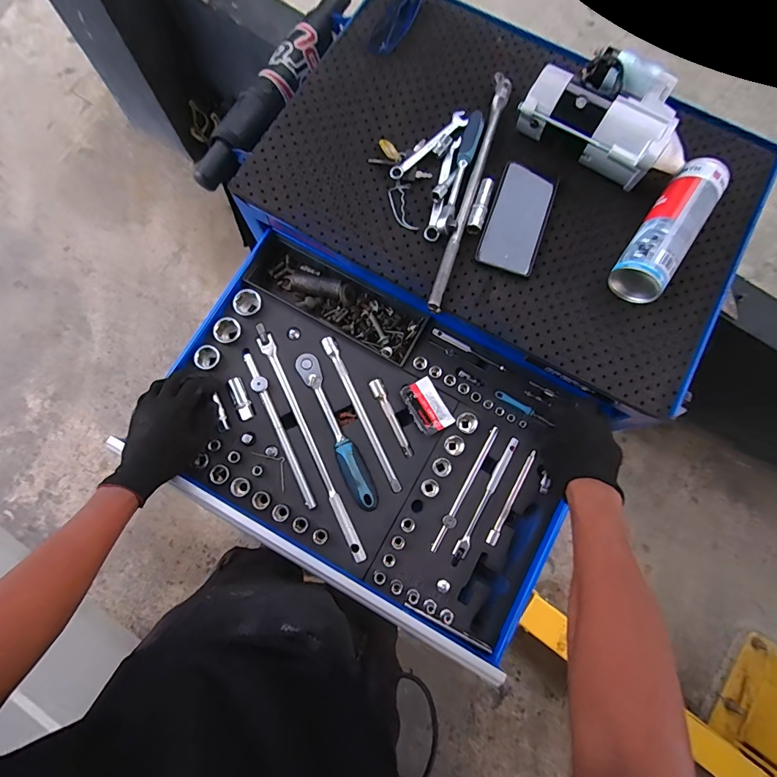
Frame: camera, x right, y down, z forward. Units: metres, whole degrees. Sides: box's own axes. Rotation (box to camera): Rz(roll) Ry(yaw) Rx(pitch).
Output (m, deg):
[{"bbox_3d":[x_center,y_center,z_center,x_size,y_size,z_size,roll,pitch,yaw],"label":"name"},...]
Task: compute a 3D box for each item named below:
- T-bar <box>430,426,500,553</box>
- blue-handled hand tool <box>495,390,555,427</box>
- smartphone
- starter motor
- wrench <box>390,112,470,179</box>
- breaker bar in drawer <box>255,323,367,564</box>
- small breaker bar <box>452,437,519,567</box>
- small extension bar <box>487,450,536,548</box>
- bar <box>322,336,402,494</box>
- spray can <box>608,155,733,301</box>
[{"bbox_3d":[0.112,0.143,0.589,0.016,0.012,0.194,29,76,6],"label":"T-bar"},{"bbox_3d":[0.199,0.027,0.609,0.088,0.008,0.013,29,76,6],"label":"blue-handled hand tool"},{"bbox_3d":[0.183,-0.241,0.581,0.078,0.012,0.162,19,83,3],"label":"smartphone"},{"bbox_3d":[0.300,-0.366,0.568,0.228,0.087,0.135,38,83,6],"label":"starter motor"},{"bbox_3d":[0.065,-0.358,0.604,0.032,0.011,0.163,41,85,6],"label":"wrench"},{"bbox_3d":[-0.118,0.072,0.600,0.022,0.018,0.372,-25,83,-3],"label":"breaker bar in drawer"},{"bbox_3d":[0.140,0.160,0.586,0.018,0.012,0.195,29,76,6],"label":"small breaker bar"},{"bbox_3d":[0.178,0.156,0.588,0.013,0.012,0.143,29,76,6],"label":"small extension bar"},{"bbox_3d":[-0.041,0.035,0.611,0.018,0.015,0.252,-24,77,-8],"label":"bar"},{"bbox_3d":[0.372,-0.209,0.549,0.068,0.059,0.218,35,83,5],"label":"spray can"}]

